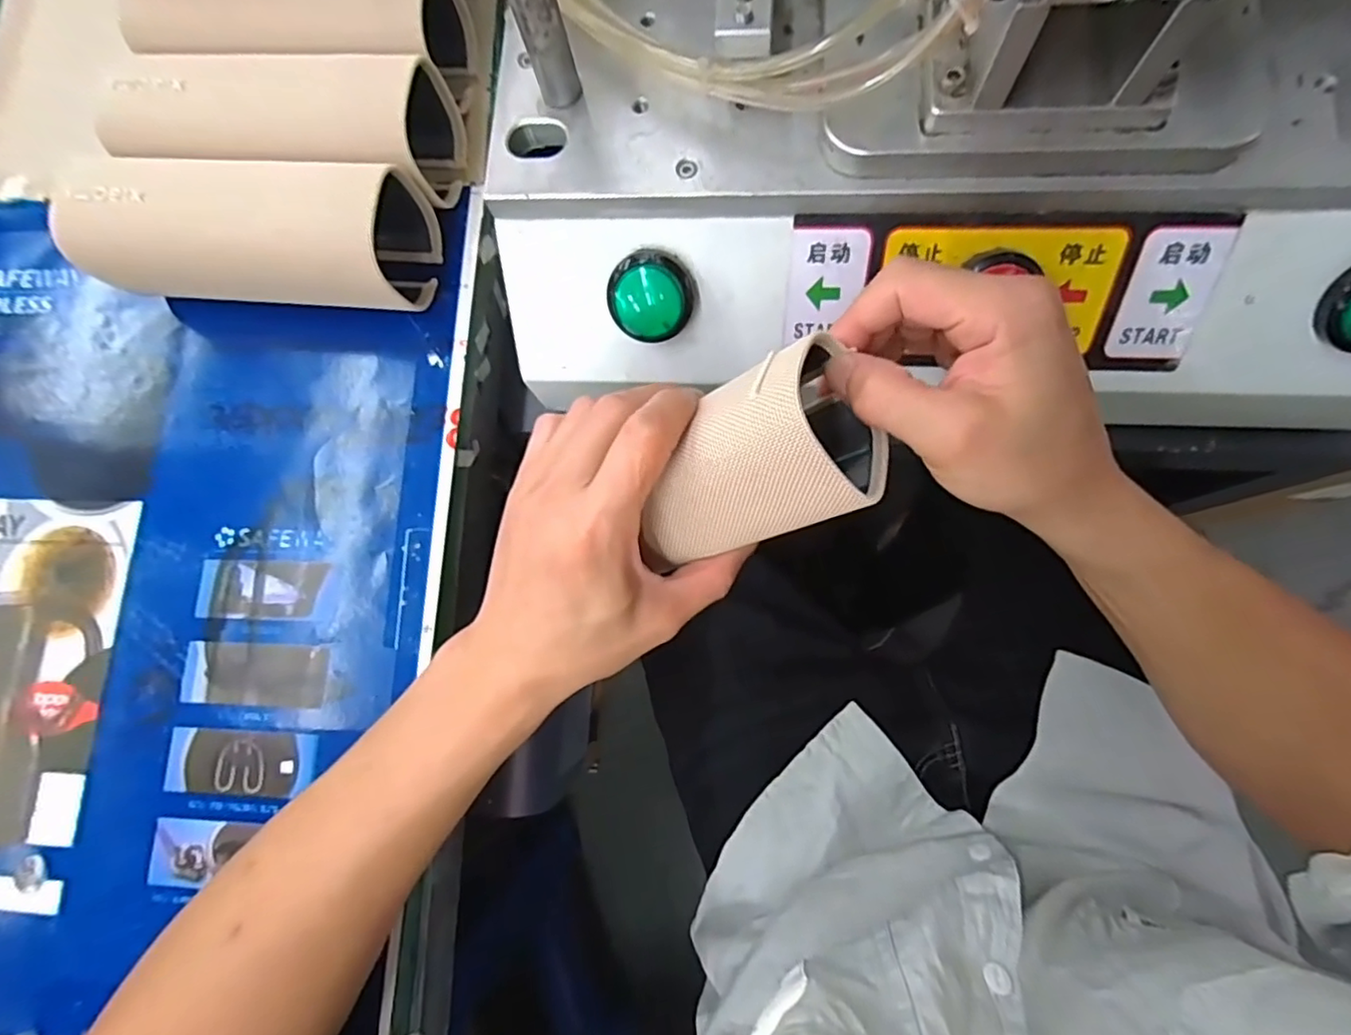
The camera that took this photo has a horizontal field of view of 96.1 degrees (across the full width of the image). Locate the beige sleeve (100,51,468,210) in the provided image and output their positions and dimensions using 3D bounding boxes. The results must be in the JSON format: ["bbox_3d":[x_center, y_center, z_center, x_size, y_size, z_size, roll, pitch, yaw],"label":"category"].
[{"bbox_3d":[-0.222,-0.218,0.353,0.186,0.068,0.073,0,76,6],"label":"beige sleeve"}]

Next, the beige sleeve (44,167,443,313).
[{"bbox_3d":[-0.238,-0.160,0.344,0.188,0.070,0.067,4,77,7],"label":"beige sleeve"}]

